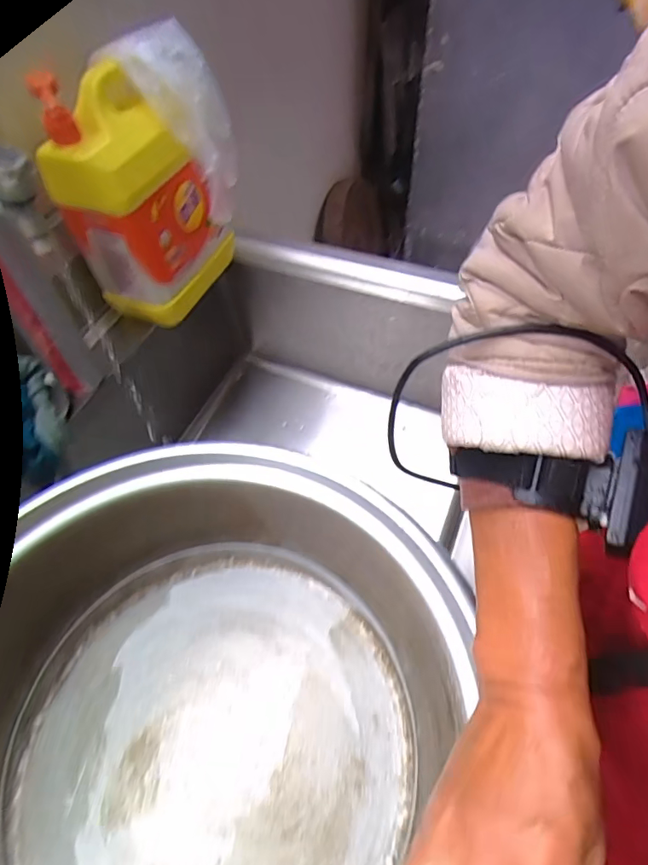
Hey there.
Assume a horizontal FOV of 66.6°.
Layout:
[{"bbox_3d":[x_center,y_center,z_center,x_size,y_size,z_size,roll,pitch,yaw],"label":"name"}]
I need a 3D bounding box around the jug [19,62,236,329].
[{"bbox_3d":[-0.234,-0.303,0.652,0.114,0.272,0.182,24,58,16],"label":"jug"}]

